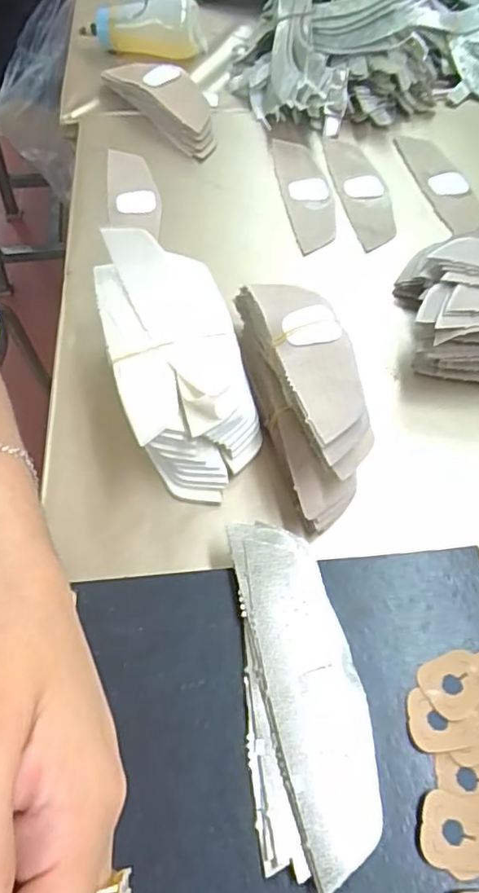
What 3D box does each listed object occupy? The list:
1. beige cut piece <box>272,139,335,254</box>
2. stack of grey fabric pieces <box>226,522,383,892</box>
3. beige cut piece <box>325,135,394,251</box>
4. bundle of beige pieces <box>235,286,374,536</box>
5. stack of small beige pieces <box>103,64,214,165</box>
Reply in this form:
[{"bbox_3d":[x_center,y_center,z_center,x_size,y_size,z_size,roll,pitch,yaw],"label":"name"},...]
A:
[{"bbox_3d":[0.071,-0.270,0.621,0.047,0.009,0.185,-5,59,-6],"label":"beige cut piece"},{"bbox_3d":[0.036,0.136,0.343,0.066,0.016,0.187,-4,59,-3],"label":"stack of grey fabric pieces"},{"bbox_3d":[0.130,-0.271,0.619,0.047,0.004,0.175,-8,60,-5],"label":"beige cut piece"},{"bbox_3d":[0.047,-0.046,0.439,0.057,0.080,0.198,-12,60,-8],"label":"bundle of beige pieces"},{"bbox_3d":[-0.082,-0.403,0.679,0.064,0.042,0.187,-35,66,-19],"label":"stack of small beige pieces"}]

